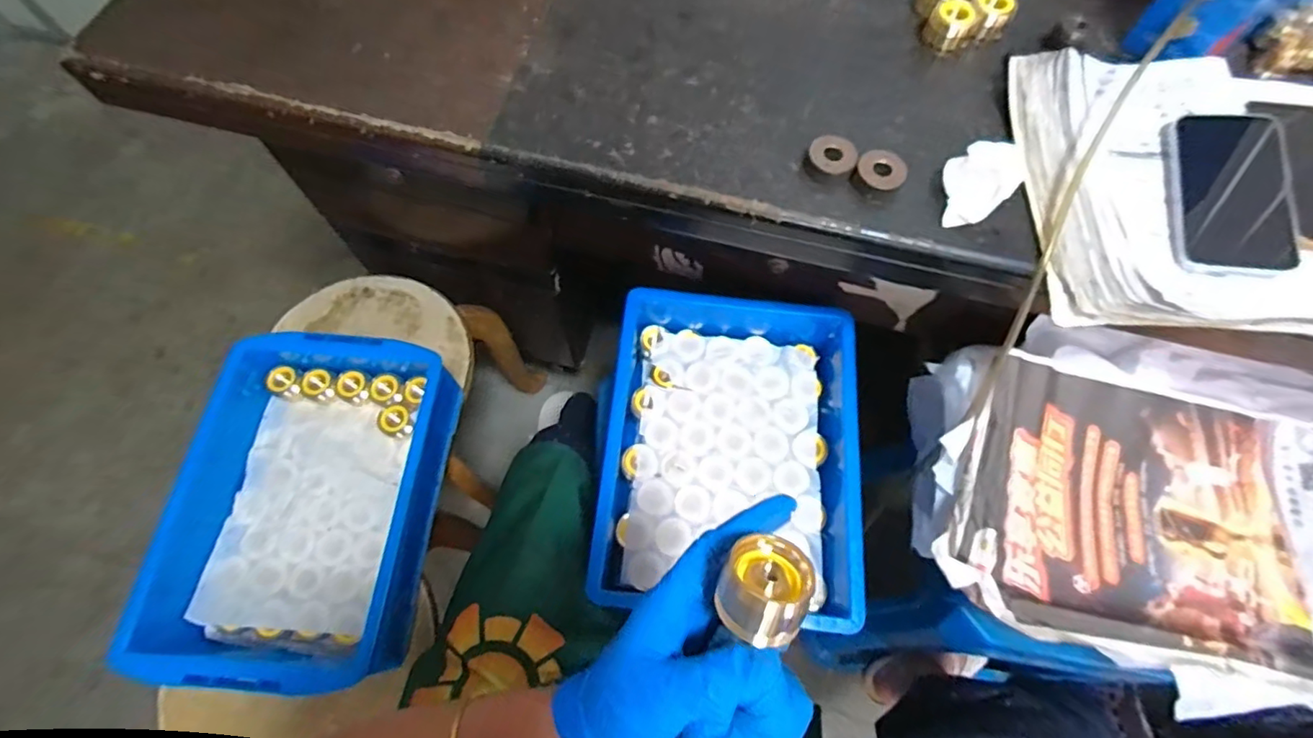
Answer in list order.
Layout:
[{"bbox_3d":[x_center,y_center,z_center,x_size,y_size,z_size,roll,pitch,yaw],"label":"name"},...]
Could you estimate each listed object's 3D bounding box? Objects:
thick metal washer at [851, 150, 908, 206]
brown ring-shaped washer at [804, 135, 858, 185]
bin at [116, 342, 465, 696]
[{"bbox_3d":[0.185,-0.160,0.467,0.039,0.020,0.038,0,67,-1],"label":"thick metal washer"},{"bbox_3d":[0.148,-0.178,0.476,0.041,0.018,0.035,20,68,7],"label":"brown ring-shaped washer"},{"bbox_3d":[-0.381,0.146,0.627,0.239,0.090,0.360,4,67,1],"label":"bin"}]

